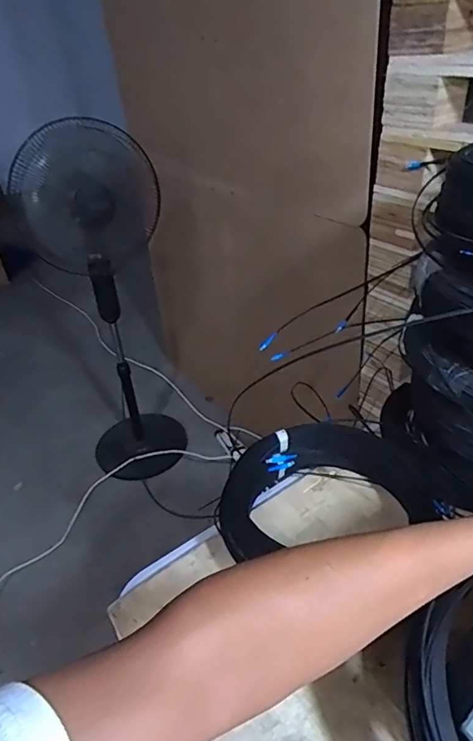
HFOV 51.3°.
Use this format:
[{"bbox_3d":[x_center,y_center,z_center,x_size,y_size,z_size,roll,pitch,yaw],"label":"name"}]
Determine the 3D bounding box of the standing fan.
[{"bbox_3d":[-0.434,-0.211,1.706,0.417,1.185,0.482,-24,38,-22],"label":"standing fan"}]

